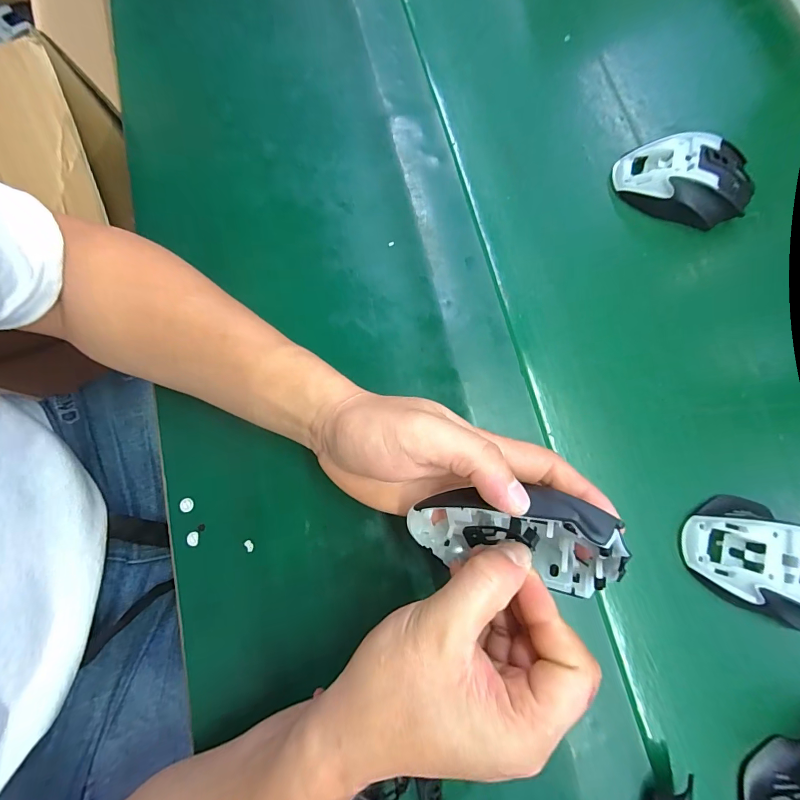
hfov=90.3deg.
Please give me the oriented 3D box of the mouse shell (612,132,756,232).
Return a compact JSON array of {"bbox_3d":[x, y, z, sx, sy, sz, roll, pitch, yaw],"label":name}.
[{"bbox_3d":[0.253,-0.192,0.351,0.112,0.038,0.063,11,78,4],"label":"mouse shell"}]

